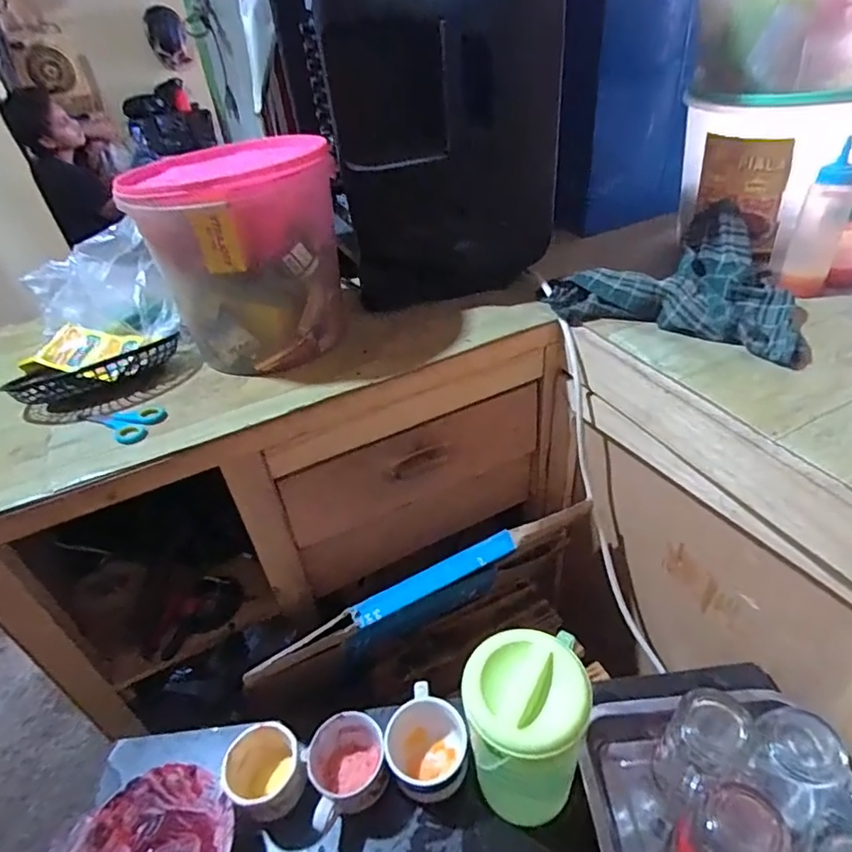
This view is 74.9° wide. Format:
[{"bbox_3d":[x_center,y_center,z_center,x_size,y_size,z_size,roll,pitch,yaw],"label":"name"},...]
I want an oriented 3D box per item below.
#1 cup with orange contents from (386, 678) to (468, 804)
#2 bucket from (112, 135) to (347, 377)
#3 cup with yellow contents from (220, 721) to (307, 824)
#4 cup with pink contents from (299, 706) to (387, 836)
[{"bbox_3d":[0.002,0.342,0.600,0.084,0.069,0.104,0,40,11],"label":"cup with orange contents"},{"bbox_3d":[-0.229,-0.223,0.747,0.237,0.245,0.232,-5,39,4],"label":"bucket"},{"bbox_3d":[-0.169,0.364,0.586,0.074,0.067,0.081,-5,39,4],"label":"cup with yellow contents"},{"bbox_3d":[-0.080,0.365,0.589,0.082,0.068,0.091,-18,40,-11],"label":"cup with pink contents"}]

